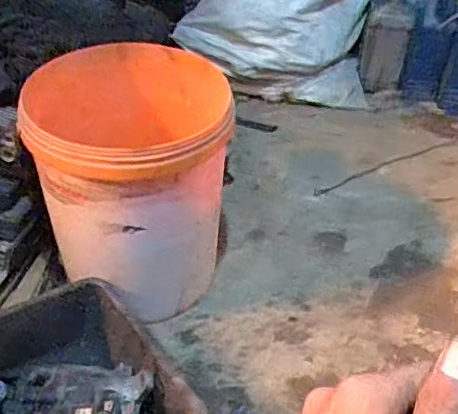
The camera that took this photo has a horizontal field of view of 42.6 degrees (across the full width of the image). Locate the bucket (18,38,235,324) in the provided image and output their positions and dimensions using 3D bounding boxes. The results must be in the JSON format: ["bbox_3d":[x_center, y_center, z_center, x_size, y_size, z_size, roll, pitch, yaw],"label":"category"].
[{"bbox_3d":[-0.154,-0.022,0.961,0.291,0.370,0.276,-14,43,-19],"label":"bucket"}]

